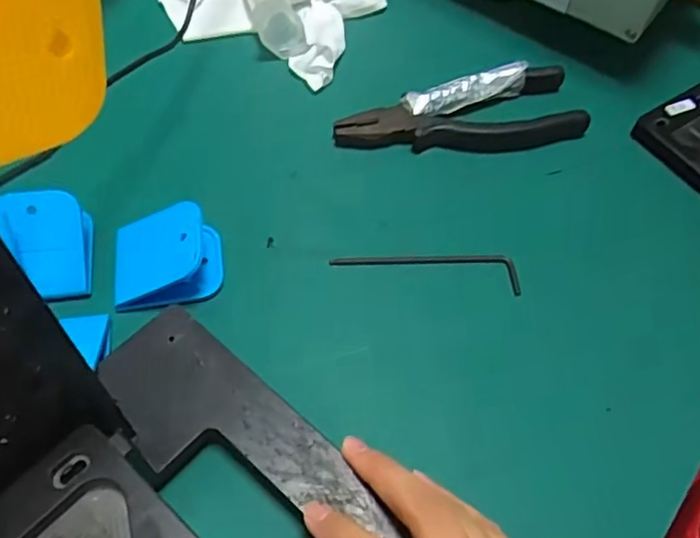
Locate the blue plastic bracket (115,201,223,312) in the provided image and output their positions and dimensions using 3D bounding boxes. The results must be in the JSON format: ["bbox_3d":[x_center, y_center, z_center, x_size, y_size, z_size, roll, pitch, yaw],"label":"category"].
[{"bbox_3d":[-0.096,-0.008,0.327,0.054,0.024,0.048,-7,60,-7],"label":"blue plastic bracket"}]

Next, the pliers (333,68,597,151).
[{"bbox_3d":[0.071,-0.090,0.402,0.157,0.022,0.055,-14,61,-11],"label":"pliers"}]

